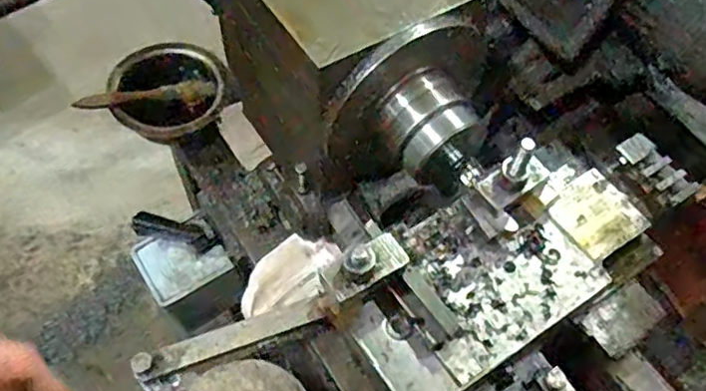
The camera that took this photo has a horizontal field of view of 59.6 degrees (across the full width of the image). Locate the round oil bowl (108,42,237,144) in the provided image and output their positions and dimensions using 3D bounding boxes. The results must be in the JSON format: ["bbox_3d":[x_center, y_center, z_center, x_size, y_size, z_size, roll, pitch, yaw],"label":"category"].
[{"bbox_3d":[-0.211,-0.124,0.710,0.130,0.033,0.115,-19,60,-15],"label":"round oil bowl"}]

